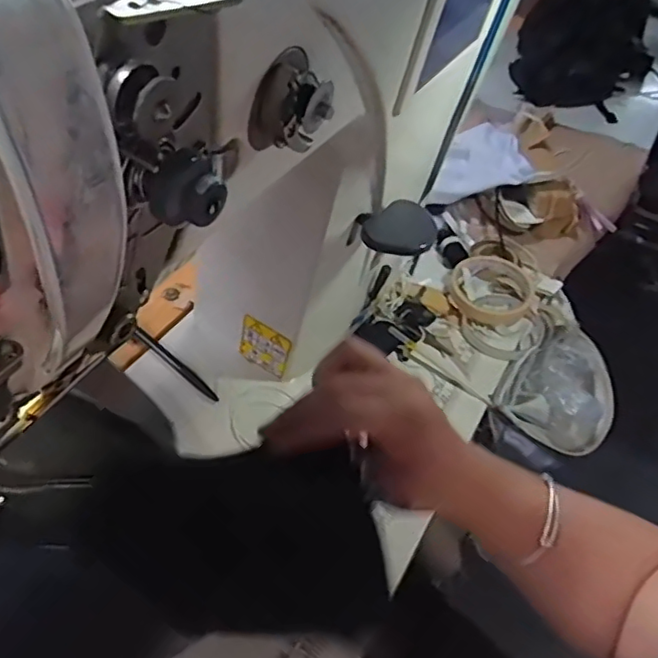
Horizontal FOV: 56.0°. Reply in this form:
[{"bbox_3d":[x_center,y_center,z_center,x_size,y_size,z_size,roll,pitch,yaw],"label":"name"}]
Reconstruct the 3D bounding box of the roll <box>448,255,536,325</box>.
[{"bbox_3d":[0.178,-0.042,0.675,0.093,0.019,0.093,3,47,-4],"label":"roll"}]

